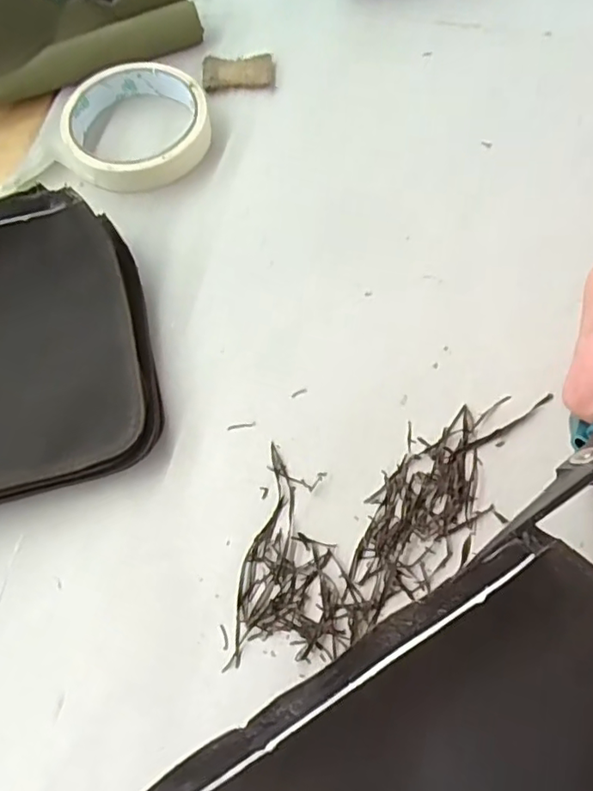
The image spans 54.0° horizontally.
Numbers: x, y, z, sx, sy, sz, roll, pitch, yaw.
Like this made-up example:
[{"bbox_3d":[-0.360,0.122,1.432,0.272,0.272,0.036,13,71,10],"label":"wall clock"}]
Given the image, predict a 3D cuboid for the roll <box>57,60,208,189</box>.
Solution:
[{"bbox_3d":[-0.101,-0.173,0.373,0.088,0.024,0.084,-1,67,3],"label":"roll"}]

